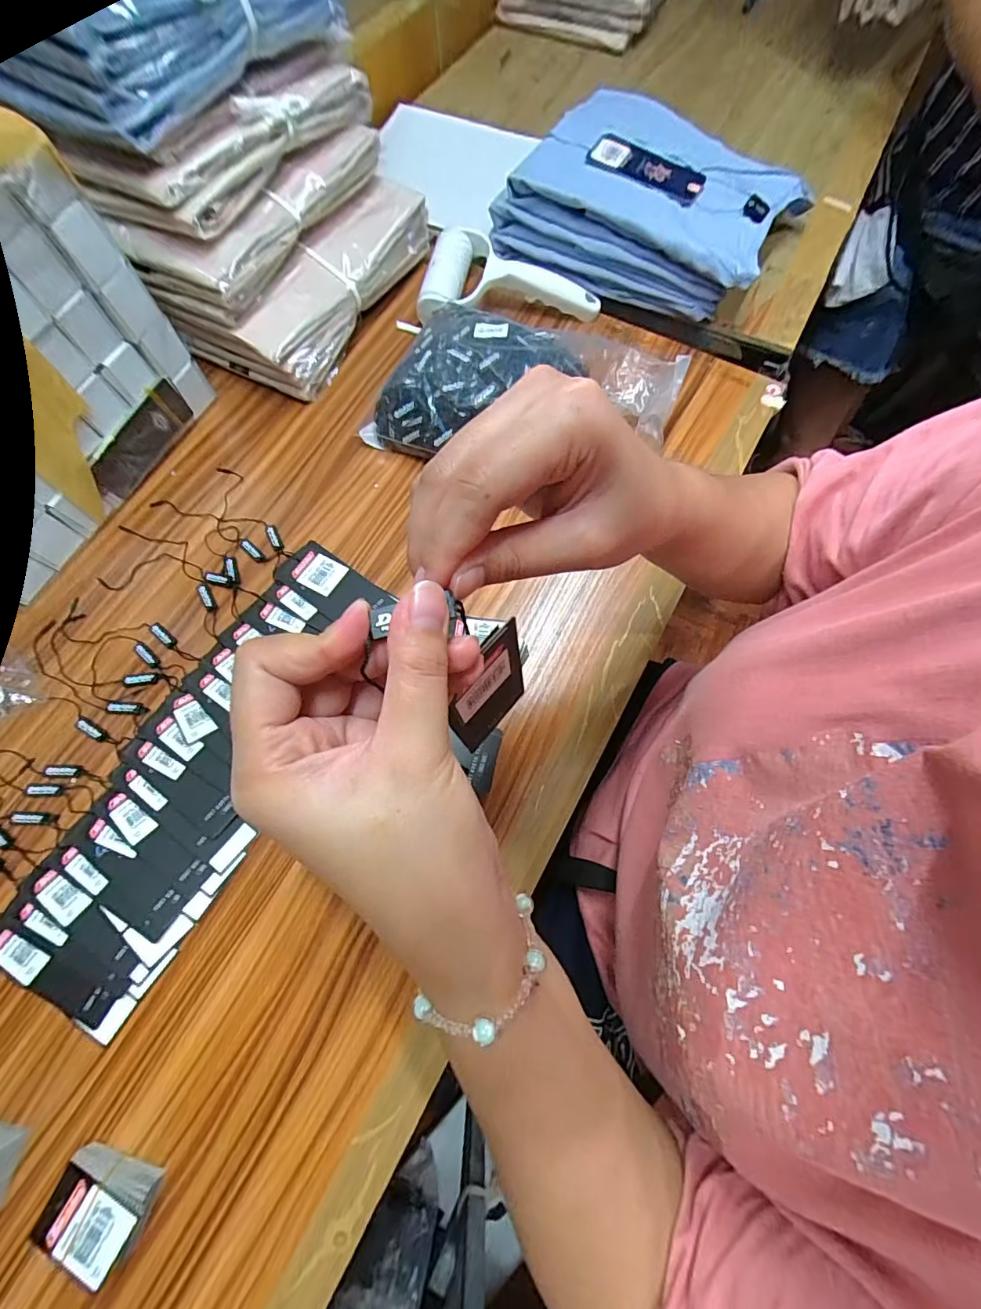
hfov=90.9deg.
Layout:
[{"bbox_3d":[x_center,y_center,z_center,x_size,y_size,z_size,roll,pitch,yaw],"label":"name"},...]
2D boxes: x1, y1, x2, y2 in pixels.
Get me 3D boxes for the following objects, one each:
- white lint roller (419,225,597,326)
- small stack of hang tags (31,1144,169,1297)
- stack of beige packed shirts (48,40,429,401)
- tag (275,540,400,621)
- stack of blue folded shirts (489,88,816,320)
[{"bbox_3d":[0.016,-0.407,0.524,0.192,0.044,0.119,-6,70,-1],"label":"white lint roller"},{"bbox_3d":[-0.229,0.323,0.283,0.052,0.026,0.040,17,72,7],"label":"small stack of hang tags"},{"bbox_3d":[-0.201,-0.420,0.477,0.212,0.163,0.263,27,73,10],"label":"stack of beige packed shirts"},{"bbox_3d":[-0.142,-0.062,0.431,0.104,0.007,0.050,35,69,7],"label":"tag"},{"bbox_3d":[0.168,-0.482,0.525,0.287,0.090,0.204,24,73,9],"label":"stack of blue folded shirts"}]

